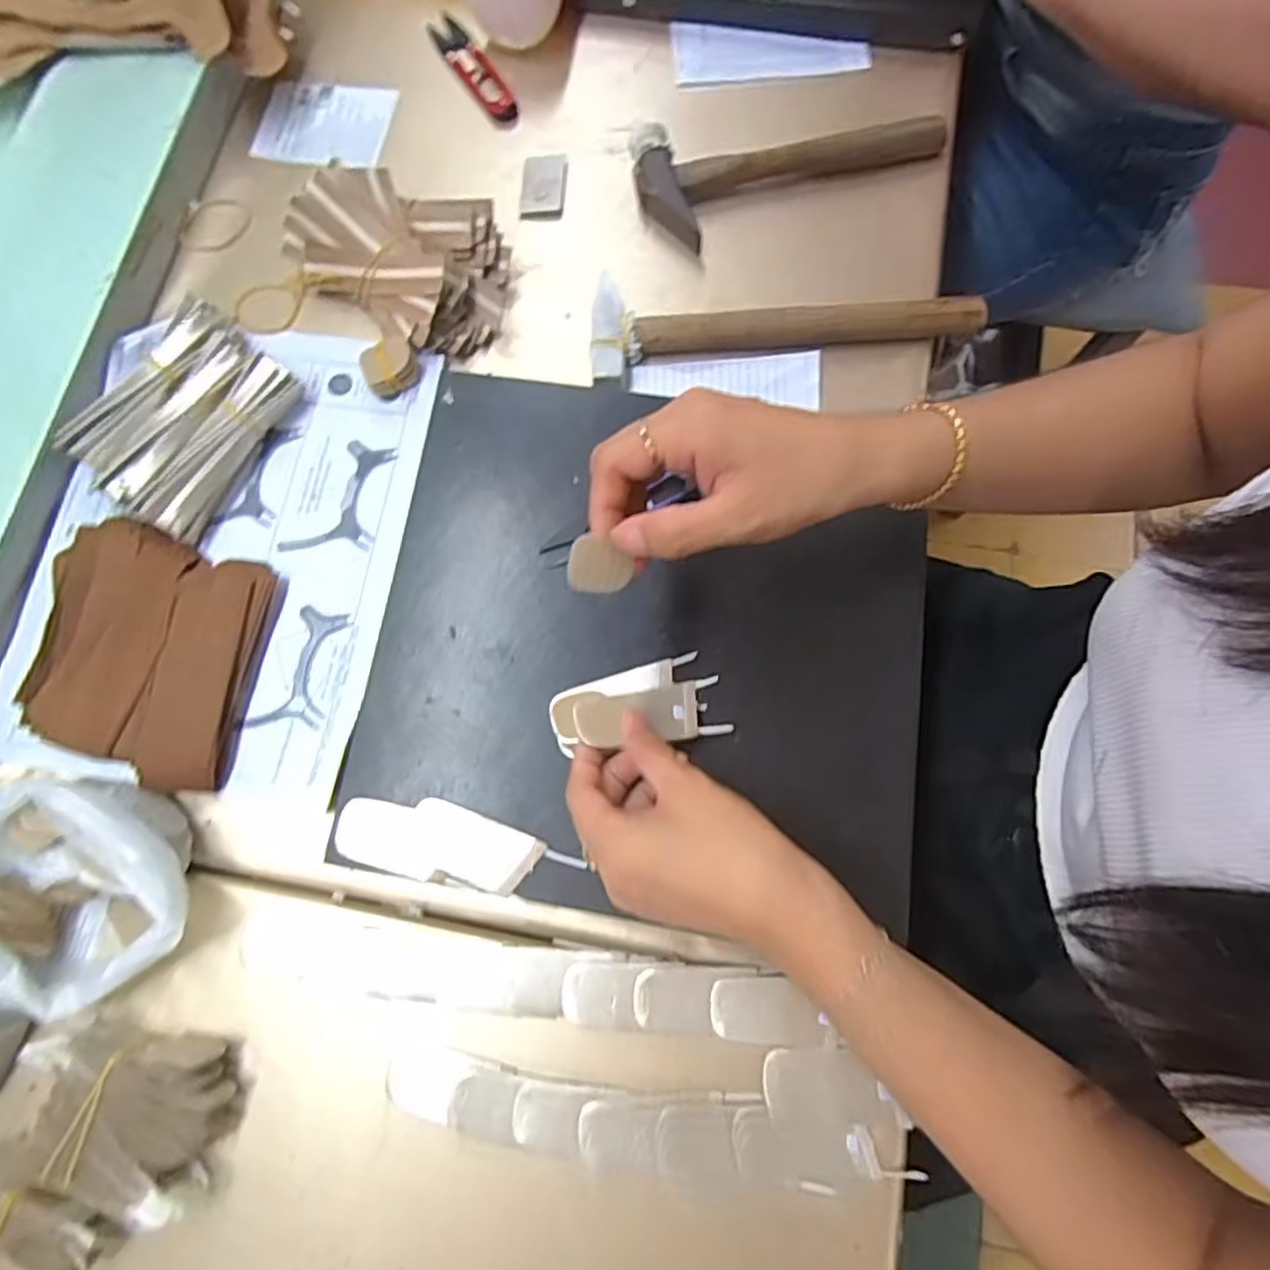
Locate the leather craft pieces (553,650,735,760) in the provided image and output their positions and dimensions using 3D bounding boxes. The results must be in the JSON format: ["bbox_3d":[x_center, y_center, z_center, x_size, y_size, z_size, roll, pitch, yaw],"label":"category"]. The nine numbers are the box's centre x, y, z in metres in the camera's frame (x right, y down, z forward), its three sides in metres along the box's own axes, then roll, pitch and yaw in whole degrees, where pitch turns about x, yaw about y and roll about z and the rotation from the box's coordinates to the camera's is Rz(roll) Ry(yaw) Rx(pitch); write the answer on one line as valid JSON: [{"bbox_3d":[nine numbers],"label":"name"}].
[{"bbox_3d":[0.002,0.037,0.375,0.090,0.023,0.045,-8,76,-12],"label":"leather craft pieces"}]

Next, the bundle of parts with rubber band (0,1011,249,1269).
[{"bbox_3d":[-0.259,0.244,0.338,0.109,0.033,0.099,17,76,3],"label":"bundle of parts with rubber band"}]

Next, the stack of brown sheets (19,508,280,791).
[{"bbox_3d":[-0.283,0.008,0.408,0.118,0.022,0.138,13,76,1],"label":"stack of brown sheets"}]

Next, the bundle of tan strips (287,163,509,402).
[{"bbox_3d":[-0.149,-0.244,0.462,0.121,0.042,0.136,-31,79,-9],"label":"bundle of tan strips"}]

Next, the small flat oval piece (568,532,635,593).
[{"bbox_3d":[-0.014,-0.030,0.297,0.029,0.004,0.024,6,110,-23],"label":"small flat oval piece"}]

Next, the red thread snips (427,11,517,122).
[{"bbox_3d":[-0.124,-0.430,0.529,0.023,0.013,0.114,-32,79,-9],"label":"red thread snips"}]

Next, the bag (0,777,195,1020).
[{"bbox_3d":[-0.287,0.130,0.357,0.098,0.064,0.110,-37,77,-6],"label":"bag"}]

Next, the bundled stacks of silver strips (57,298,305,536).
[{"bbox_3d":[-0.280,-0.136,0.438,0.094,0.025,0.130,31,77,6],"label":"bundled stacks of silver strips"}]

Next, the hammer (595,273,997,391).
[{"bbox_3d":[0.095,-0.209,0.455,0.248,0.025,0.074,-6,76,-3],"label":"hammer"}]

